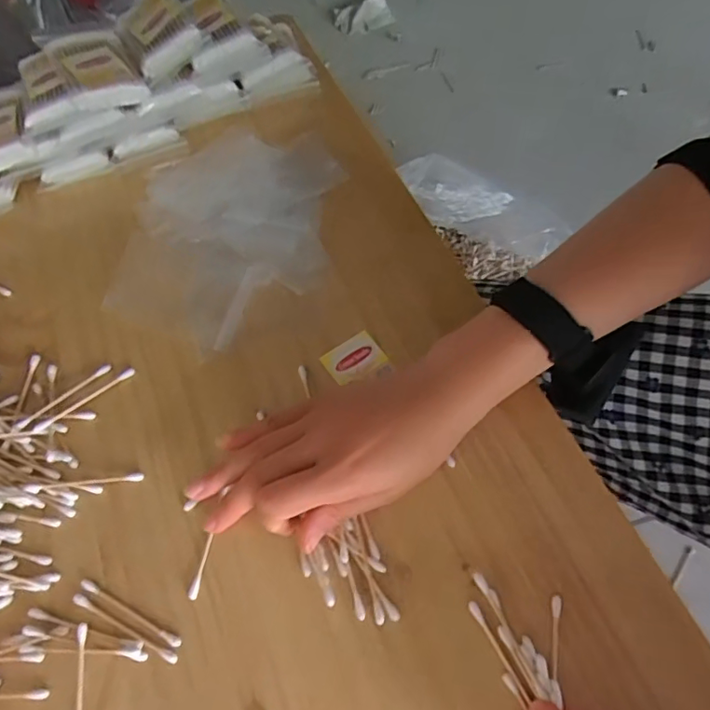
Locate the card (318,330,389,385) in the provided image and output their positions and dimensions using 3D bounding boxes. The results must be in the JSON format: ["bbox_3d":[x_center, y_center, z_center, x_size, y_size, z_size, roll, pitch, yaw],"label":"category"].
[{"bbox_3d":[0.000,0.002,0.372,0.038,0.004,0.029,-33,67,-14],"label":"card"}]

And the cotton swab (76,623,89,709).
[{"bbox_3d":[-0.148,0.183,0.287,0.006,0.005,0.071,-9,63,-2],"label":"cotton swab"}]

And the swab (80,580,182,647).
[{"bbox_3d":[-0.129,0.146,0.305,0.071,0.004,0.005,24,67,14],"label":"swab"}]

